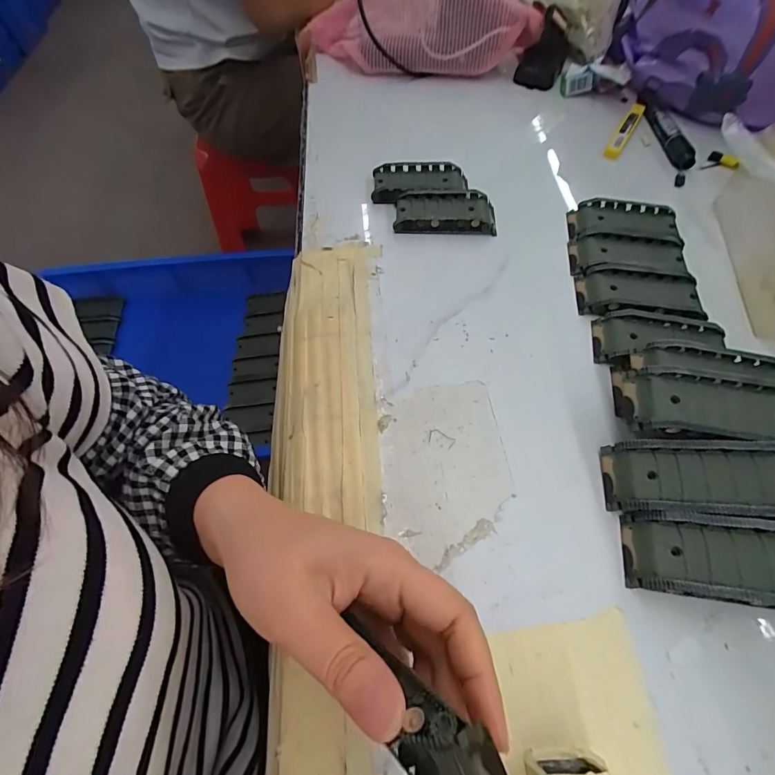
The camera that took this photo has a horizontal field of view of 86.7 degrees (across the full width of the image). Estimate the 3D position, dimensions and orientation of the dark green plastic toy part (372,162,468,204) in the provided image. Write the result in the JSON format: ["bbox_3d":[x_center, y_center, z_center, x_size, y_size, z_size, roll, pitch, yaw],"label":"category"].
[{"bbox_3d":[0.033,-0.211,0.418,0.094,0.013,0.045,1,62,0],"label":"dark green plastic toy part"}]

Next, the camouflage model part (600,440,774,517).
[{"bbox_3d":[0.188,0.056,0.250,0.097,0.020,0.043,-4,60,20],"label":"camouflage model part"}]

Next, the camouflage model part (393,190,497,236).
[{"bbox_3d":[0.057,-0.170,0.396,0.095,0.017,0.044,3,62,1],"label":"camouflage model part"}]

